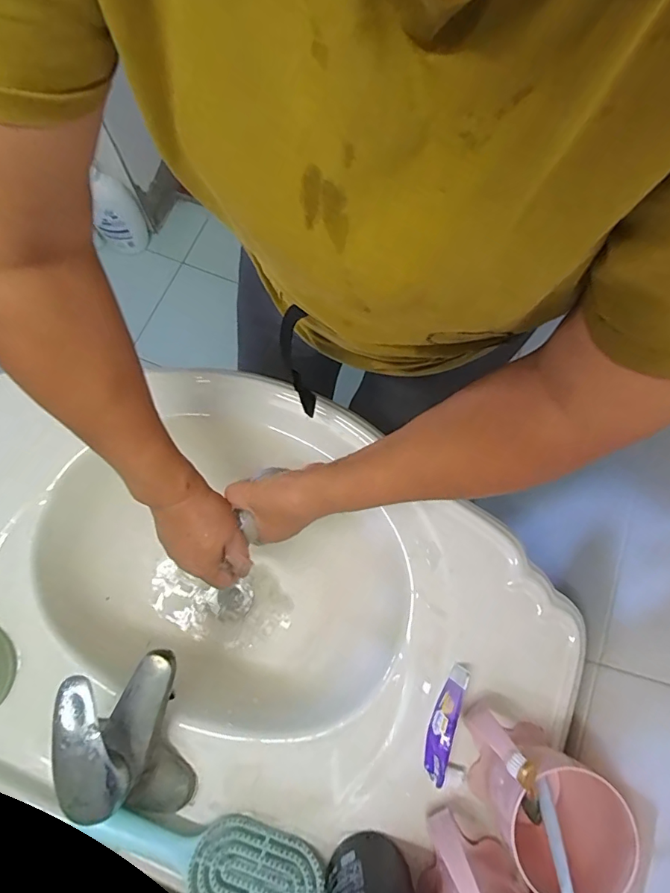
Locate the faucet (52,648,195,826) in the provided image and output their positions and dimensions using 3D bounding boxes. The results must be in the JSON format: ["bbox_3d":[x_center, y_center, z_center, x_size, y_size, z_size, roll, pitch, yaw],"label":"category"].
[{"bbox_3d":[-0.177,0.254,0.406,0.077,0.094,0.133,-8,75,-4],"label":"faucet"}]

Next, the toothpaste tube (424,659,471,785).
[{"bbox_3d":[0.105,0.262,0.454,0.019,0.028,0.102,19,75,4],"label":"toothpaste tube"}]

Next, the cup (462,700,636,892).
[{"bbox_3d":[0.164,0.294,0.407,0.132,0.111,0.097,40,77,9],"label":"cup"}]

